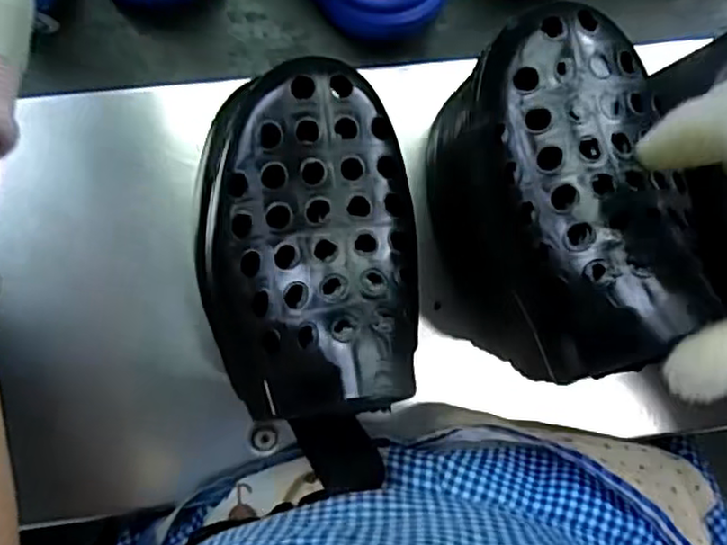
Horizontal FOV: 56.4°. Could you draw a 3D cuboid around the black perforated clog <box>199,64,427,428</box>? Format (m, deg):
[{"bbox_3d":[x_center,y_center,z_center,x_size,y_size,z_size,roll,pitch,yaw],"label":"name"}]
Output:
[{"bbox_3d":[-0.024,-0.014,0.274,0.091,0.062,0.145,-3,88,-6],"label":"black perforated clog"}]

